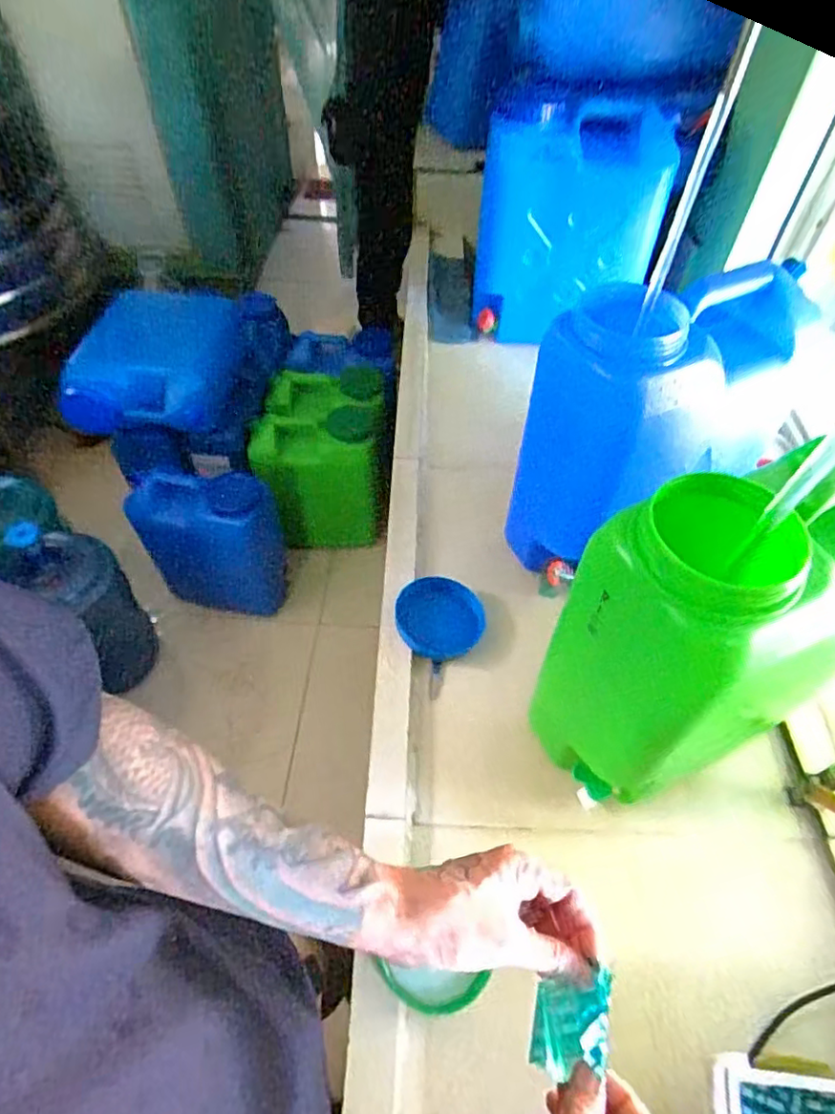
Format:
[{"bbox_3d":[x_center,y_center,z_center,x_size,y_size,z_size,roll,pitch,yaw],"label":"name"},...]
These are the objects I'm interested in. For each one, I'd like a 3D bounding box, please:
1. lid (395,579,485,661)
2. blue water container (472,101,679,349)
[{"bbox_3d":[0.032,0.085,0.861,0.121,0.010,0.114,-5,73,4],"label":"lid"},{"bbox_3d":[0.304,-0.685,1.273,0.323,0.448,0.195,-2,52,-3],"label":"blue water container"}]

